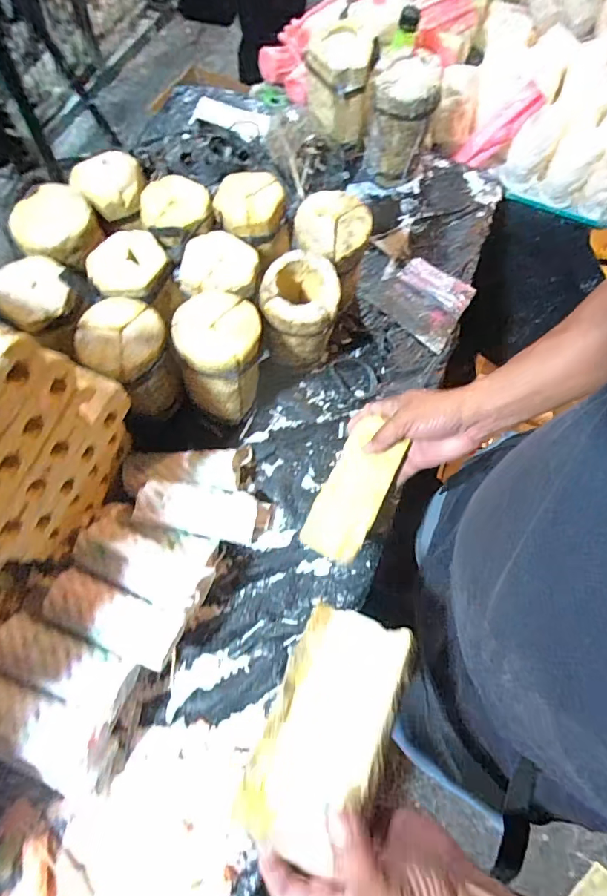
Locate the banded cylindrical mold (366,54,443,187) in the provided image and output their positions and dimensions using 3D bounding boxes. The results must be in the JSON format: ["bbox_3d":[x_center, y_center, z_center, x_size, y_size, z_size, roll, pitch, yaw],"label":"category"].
[{"bbox_3d":[0.140,-0.478,0.683,0.089,0.153,0.081,15,71,4],"label":"banded cylindrical mold"}]

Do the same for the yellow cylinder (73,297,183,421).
[{"bbox_3d":[-0.197,-0.101,0.544,0.088,0.133,0.093,0,70,-1],"label":"yellow cylinder"}]

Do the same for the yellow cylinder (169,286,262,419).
[{"bbox_3d":[-0.096,-0.099,0.555,0.093,0.157,0.100,1,70,-1],"label":"yellow cylinder"}]

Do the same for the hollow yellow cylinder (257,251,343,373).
[{"bbox_3d":[-0.006,-0.155,0.574,0.086,0.154,0.093,4,70,0],"label":"hollow yellow cylinder"}]

